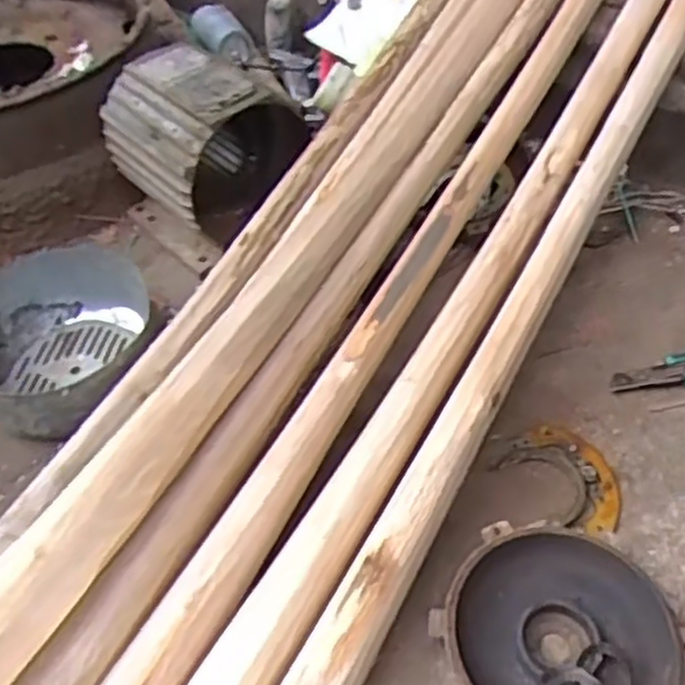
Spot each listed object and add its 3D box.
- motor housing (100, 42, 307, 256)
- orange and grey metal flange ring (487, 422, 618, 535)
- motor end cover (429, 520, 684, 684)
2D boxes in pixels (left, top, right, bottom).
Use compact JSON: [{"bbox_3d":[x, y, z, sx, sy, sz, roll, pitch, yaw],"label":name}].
[{"bbox_3d":[-0.150,-0.214,0.787,0.152,0.161,0.173,-35,56,-23],"label":"motor housing"},{"bbox_3d":[0.181,0.107,0.581,0.070,0.004,0.097,-32,55,-21],"label":"orange and grey metal flange ring"},{"bbox_3d":[0.148,0.195,0.490,0.147,0.033,0.160,31,58,26],"label":"motor end cover"}]

